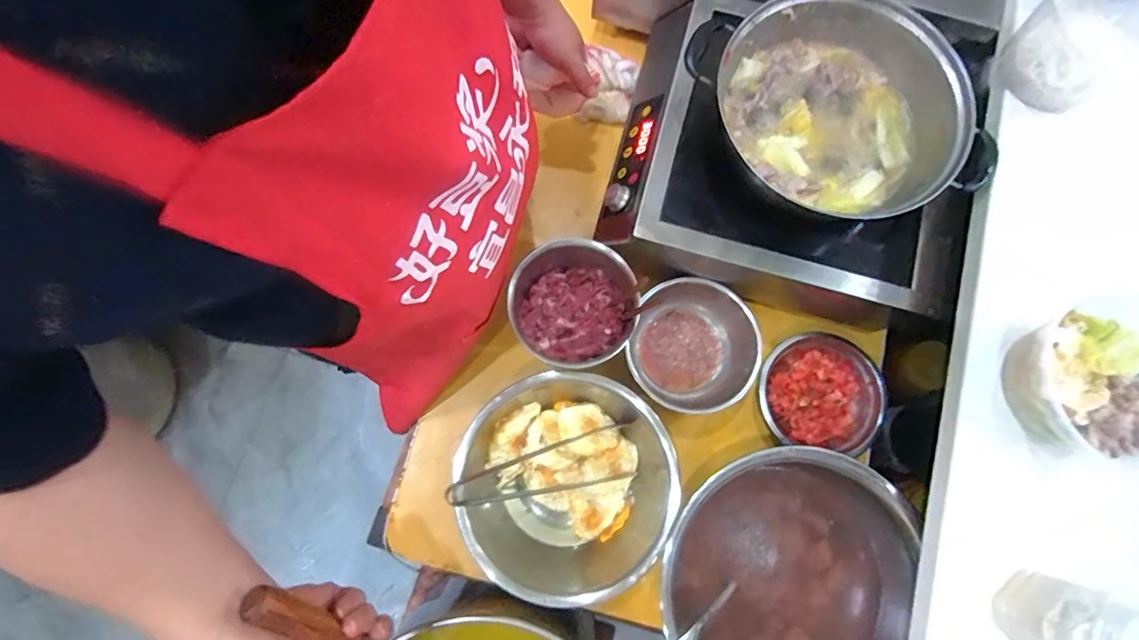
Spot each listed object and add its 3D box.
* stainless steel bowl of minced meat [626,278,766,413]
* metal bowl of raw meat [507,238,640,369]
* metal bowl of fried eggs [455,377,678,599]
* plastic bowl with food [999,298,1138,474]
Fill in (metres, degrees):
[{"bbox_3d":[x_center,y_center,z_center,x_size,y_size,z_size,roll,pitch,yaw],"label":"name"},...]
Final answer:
[{"bbox_3d":[0.159,0.035,0.701,0.158,0.077,0.174,19,79,3],"label":"stainless steel bowl of minced meat"},{"bbox_3d":[0.001,-0.018,0.681,0.149,0.116,0.157,0,79,-1],"label":"metal bowl of raw meat"},{"bbox_3d":[-0.004,0.193,0.640,0.243,0.103,0.238,0,79,-1],"label":"metal bowl of fried eggs"},{"bbox_3d":[0.495,0.062,0.489,0.165,0.064,0.153,0,79,-1],"label":"plastic bowl with food"}]

